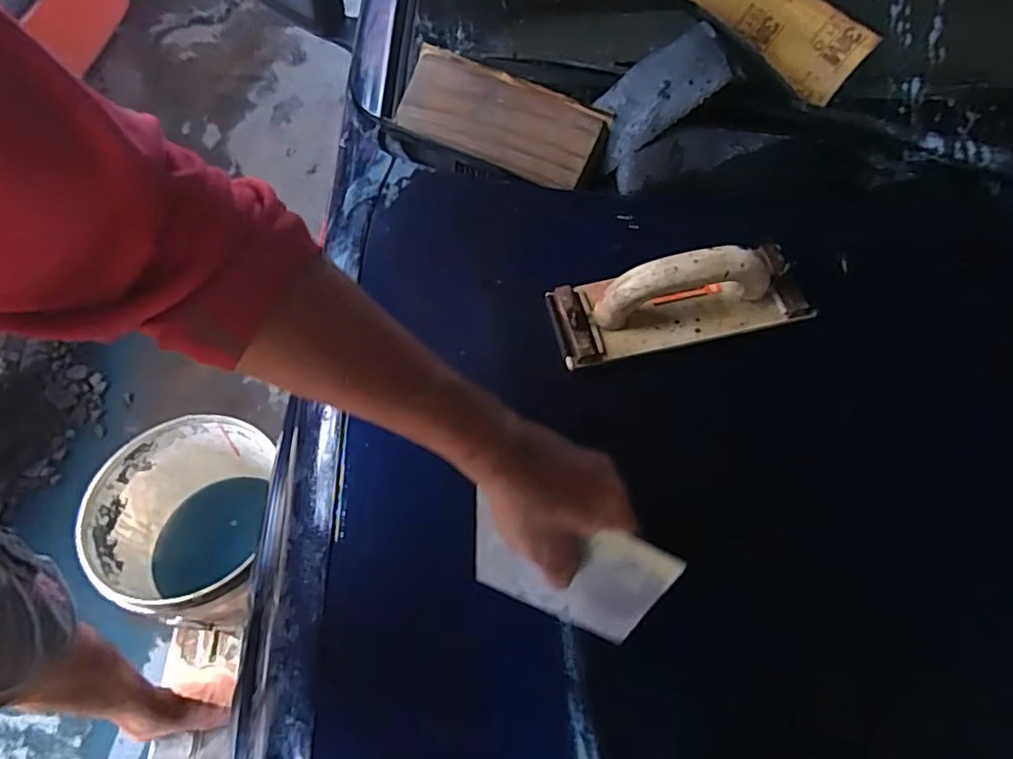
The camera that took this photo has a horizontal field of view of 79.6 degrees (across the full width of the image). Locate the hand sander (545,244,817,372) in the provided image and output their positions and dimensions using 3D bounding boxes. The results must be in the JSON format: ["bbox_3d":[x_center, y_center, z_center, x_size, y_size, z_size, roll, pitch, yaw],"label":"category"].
[{"bbox_3d":[0.153,-0.075,0.522,0.222,0.074,0.085,-6,58,-7],"label":"hand sander"}]

